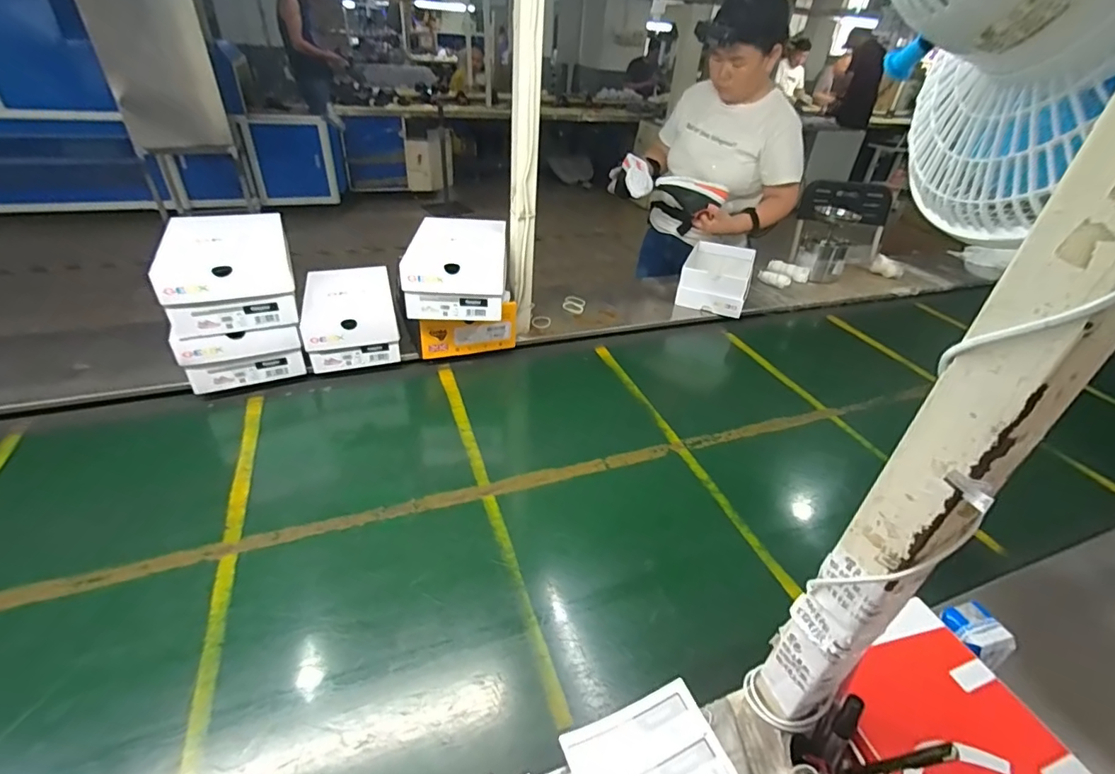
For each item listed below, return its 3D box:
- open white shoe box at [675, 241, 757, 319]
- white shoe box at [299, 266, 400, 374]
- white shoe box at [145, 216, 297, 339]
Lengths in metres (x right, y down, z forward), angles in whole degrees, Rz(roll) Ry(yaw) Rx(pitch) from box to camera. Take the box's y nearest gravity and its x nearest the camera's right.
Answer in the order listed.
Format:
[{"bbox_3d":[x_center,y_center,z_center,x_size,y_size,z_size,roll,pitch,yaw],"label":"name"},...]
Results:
[{"bbox_3d":[0.434,-0.304,1.349,0.173,0.112,0.261,15,38,14],"label":"open white shoe box"},{"bbox_3d":[-0.426,-0.146,1.023,0.166,0.111,0.240,-10,39,-17],"label":"white shoe box"},{"bbox_3d":[-0.591,-0.212,0.898,0.187,0.126,0.265,-14,40,-22],"label":"white shoe box"}]

